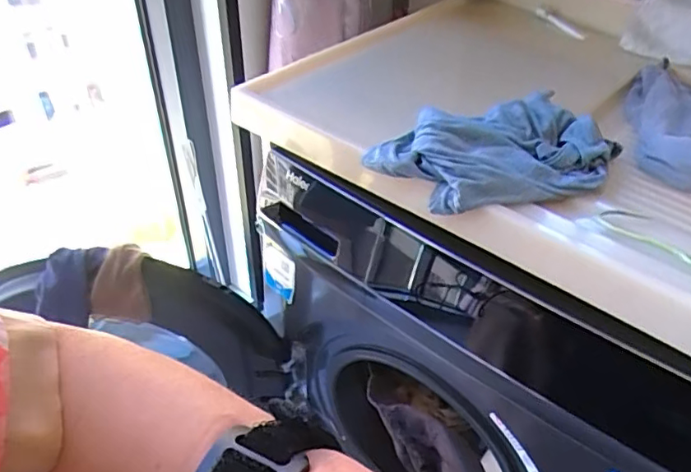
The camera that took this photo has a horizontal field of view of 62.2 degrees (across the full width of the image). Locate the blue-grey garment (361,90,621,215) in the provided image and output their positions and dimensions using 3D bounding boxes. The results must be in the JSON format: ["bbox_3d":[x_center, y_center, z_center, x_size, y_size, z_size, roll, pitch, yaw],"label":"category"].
[{"bbox_3d":[0.150,-0.081,0.552,0.238,0.044,0.116,-16,44,-20],"label":"blue-grey garment"}]

